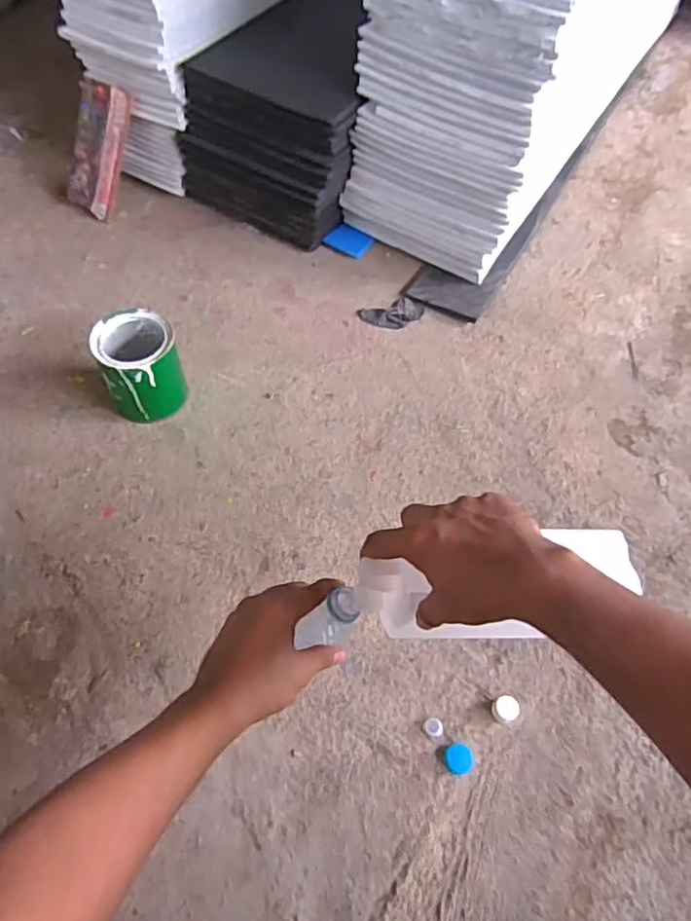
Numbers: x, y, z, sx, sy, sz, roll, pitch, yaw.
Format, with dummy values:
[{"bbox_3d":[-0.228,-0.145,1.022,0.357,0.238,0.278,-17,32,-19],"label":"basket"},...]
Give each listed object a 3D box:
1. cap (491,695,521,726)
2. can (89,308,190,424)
[{"bbox_3d":[0.187,0.290,0.722,0.029,0.019,0.032,-13,58,-11],"label":"cap"},{"bbox_3d":[-0.293,-0.133,0.905,0.107,0.128,0.119,-16,59,-13],"label":"can"}]

